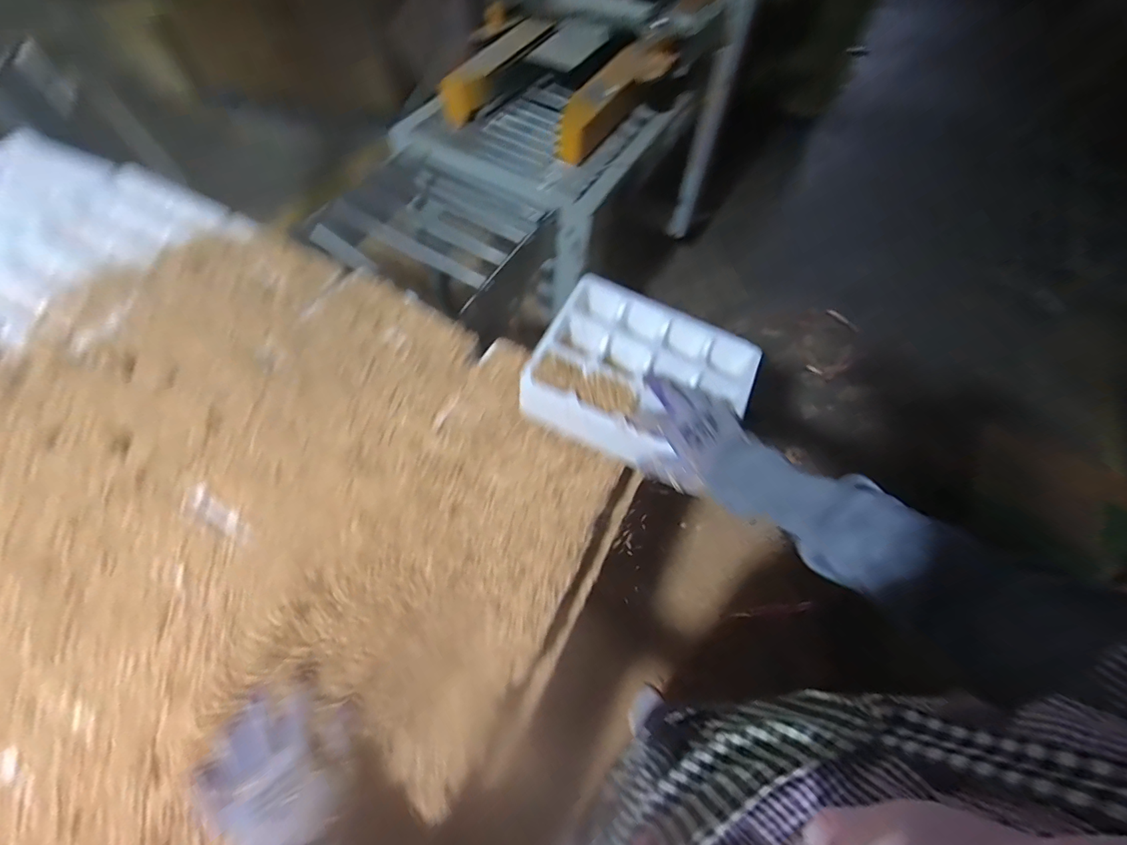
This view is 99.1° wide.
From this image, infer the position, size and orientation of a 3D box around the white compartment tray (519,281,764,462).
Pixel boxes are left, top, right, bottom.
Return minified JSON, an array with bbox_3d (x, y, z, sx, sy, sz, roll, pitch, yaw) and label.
[{"bbox_3d":[0.093,-0.053,0.573,0.240,0.067,0.195,22,63,12],"label":"white compartment tray"}]

